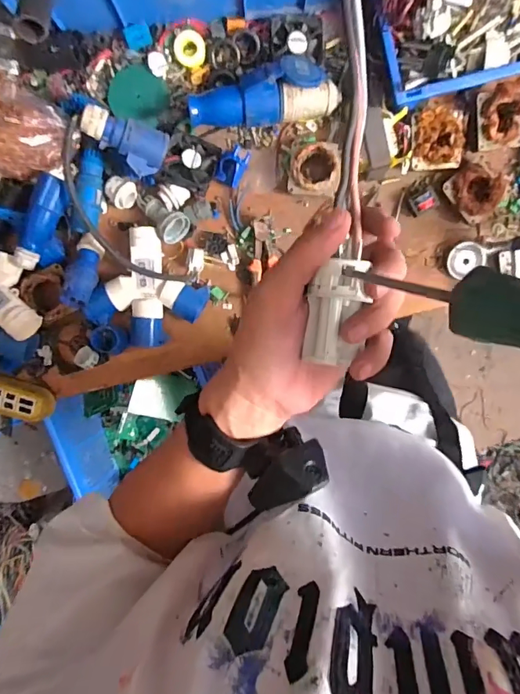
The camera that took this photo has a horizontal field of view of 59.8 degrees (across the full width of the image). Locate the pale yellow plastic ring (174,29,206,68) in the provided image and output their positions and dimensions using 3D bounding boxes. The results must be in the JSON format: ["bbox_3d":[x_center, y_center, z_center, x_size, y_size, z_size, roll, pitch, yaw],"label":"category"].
[{"bbox_3d":[-0.108,-0.462,0.701,0.048,0.007,0.048,-3,115,-8],"label":"pale yellow plastic ring"}]

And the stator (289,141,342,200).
[{"bbox_3d":[0.088,-0.282,0.725,0.083,0.052,0.081,9,96,-1],"label":"stator"}]

